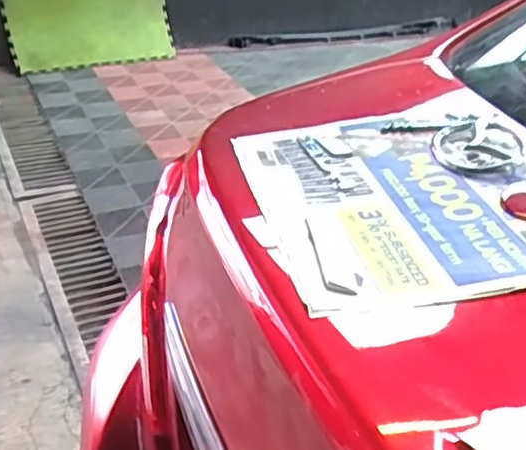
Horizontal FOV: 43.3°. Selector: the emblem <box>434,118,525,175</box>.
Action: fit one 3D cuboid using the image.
[{"bbox_3d":[0.209,-0.077,0.653,0.080,0.019,0.090,10,32,15],"label":"emblem"}]

